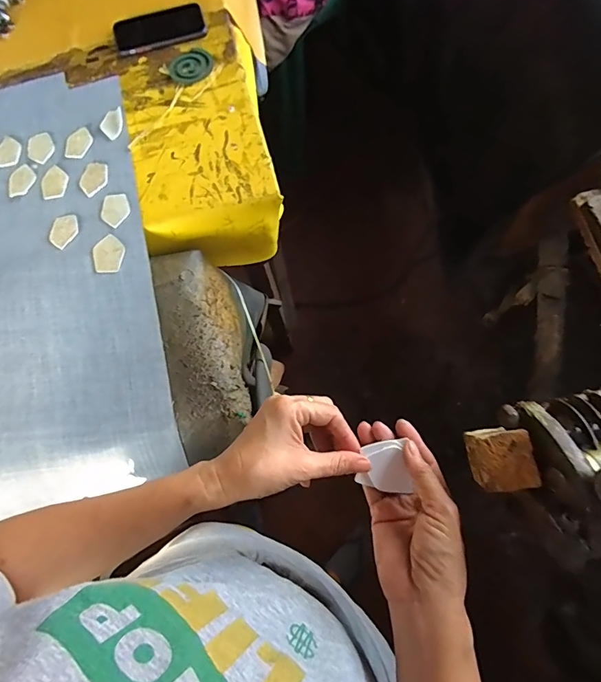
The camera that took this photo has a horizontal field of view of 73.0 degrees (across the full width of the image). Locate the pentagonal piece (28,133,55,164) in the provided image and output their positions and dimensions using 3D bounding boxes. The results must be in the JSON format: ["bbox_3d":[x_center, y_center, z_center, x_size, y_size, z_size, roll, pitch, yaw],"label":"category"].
[{"bbox_3d":[-0.389,-0.290,0.609,0.039,0.004,0.055,-15,72,-1],"label":"pentagonal piece"}]

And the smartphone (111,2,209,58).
[{"bbox_3d":[-0.231,-0.512,0.669,0.147,0.014,0.077,-20,72,-3],"label":"smartphone"}]

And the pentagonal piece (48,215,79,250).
[{"bbox_3d":[-0.323,-0.151,0.552,0.042,0.004,0.049,29,76,12],"label":"pentagonal piece"}]

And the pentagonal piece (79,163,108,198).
[{"bbox_3d":[-0.295,-0.230,0.581,0.039,0.004,0.056,-2,72,3],"label":"pentagonal piece"}]

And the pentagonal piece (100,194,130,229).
[{"bbox_3d":[-0.256,-0.181,0.559,0.039,0.004,0.053,-20,72,-3],"label":"pentagonal piece"}]

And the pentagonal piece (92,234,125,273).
[{"bbox_3d":[-0.252,-0.115,0.533,0.040,0.004,0.051,-16,76,-4],"label":"pentagonal piece"}]

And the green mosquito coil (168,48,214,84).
[{"bbox_3d":[-0.175,-0.439,0.648,0.073,0.004,0.062,-34,71,-10],"label":"green mosquito coil"}]

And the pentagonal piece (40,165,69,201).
[{"bbox_3d":[-0.354,-0.230,0.585,0.038,0.004,0.059,0,72,4],"label":"pentagonal piece"}]

